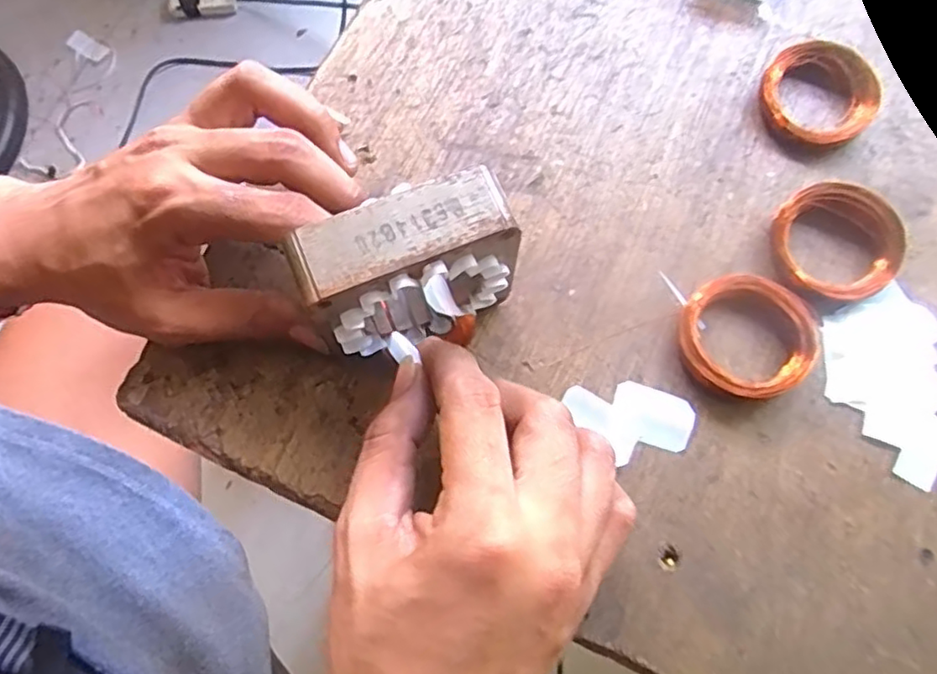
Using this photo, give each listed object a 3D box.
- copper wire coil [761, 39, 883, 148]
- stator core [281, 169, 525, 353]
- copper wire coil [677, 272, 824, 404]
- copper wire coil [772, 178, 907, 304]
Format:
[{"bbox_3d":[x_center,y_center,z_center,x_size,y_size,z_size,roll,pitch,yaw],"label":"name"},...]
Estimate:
[{"bbox_3d":[0.162,-0.112,0.293,0.051,0.015,0.046,38,78,11],"label":"copper wire coil"},{"bbox_3d":[-0.020,-0.023,0.231,0.070,0.065,0.029,-21,75,-5],"label":"stator core"},{"bbox_3d":[0.114,0.000,0.261,0.052,0.015,0.051,0,74,1],"label":"copper wire coil"},{"bbox_3d":[0.158,-0.041,0.273,0.051,0.014,0.051,0,74,1],"label":"copper wire coil"}]

